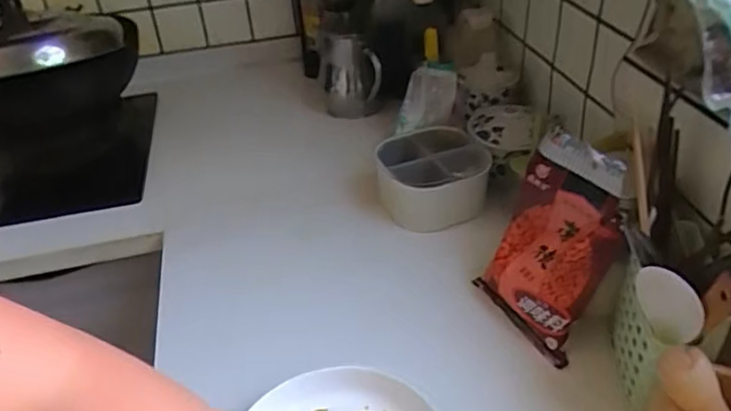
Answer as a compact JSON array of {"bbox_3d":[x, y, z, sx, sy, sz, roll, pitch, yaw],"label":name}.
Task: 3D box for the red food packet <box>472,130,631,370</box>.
[{"bbox_3d":[0.196,0.039,0.634,0.028,0.215,0.128,0,28,-37],"label":"red food packet"}]

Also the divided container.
[{"bbox_3d":[0.093,-0.030,0.848,0.143,0.107,0.148,-5,37,1],"label":"divided container"}]

